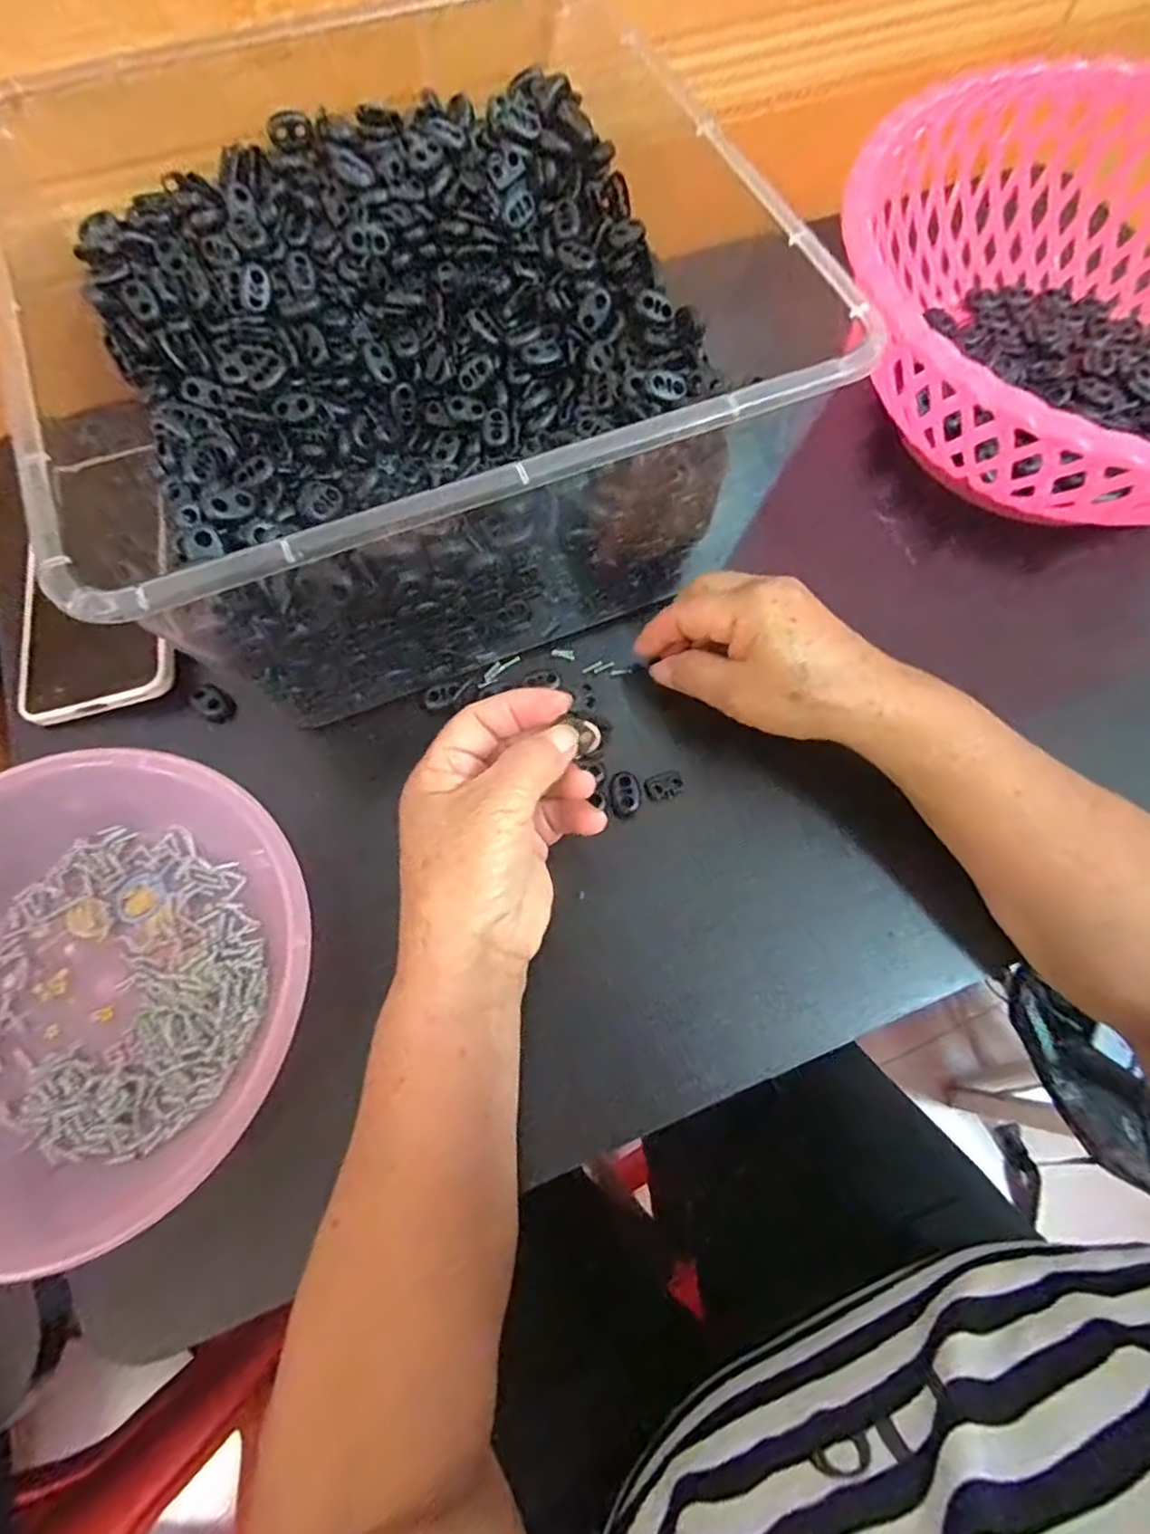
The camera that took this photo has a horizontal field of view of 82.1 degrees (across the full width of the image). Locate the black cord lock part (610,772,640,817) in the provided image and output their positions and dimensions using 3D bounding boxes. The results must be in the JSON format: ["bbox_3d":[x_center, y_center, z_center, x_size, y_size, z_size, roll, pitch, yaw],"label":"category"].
[{"bbox_3d":[0.024,0.013,0.324,0.014,0.007,0.021,4,70,0],"label":"black cord lock part"}]

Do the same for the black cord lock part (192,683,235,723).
[{"bbox_3d":[-0.185,-0.032,0.338,0.021,0.014,0.016,37,73,12],"label":"black cord lock part"}]

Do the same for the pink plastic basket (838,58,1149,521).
[{"bbox_3d":[0.291,-0.250,0.367,0.293,0.092,0.292,0,70,-1],"label":"pink plastic basket"}]

